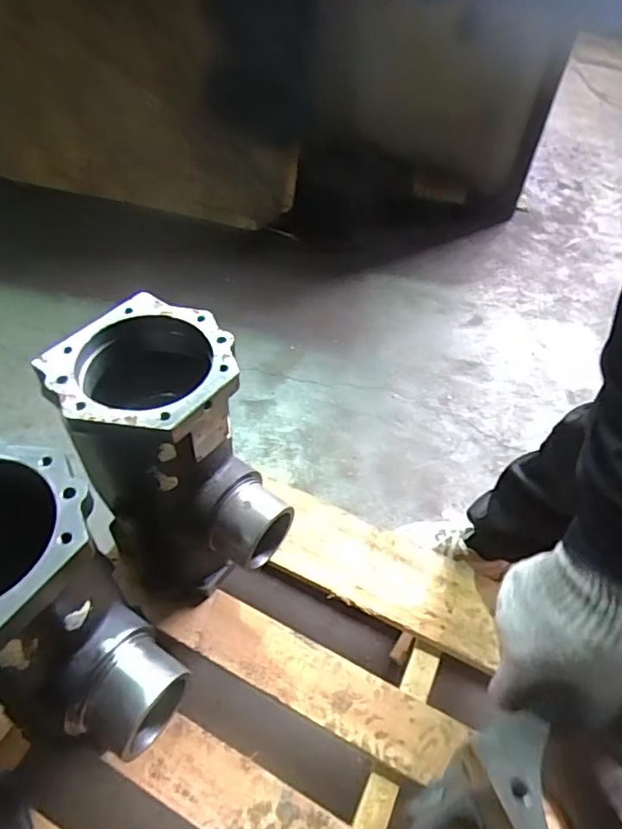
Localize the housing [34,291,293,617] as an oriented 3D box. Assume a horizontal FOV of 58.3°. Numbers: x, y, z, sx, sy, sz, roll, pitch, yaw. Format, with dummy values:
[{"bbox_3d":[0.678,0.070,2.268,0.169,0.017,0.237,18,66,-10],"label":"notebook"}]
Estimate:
[{"bbox_3d":[-0.179,0.092,0.732,0.201,0.407,0.264,-21,54,-20],"label":"housing"}]

